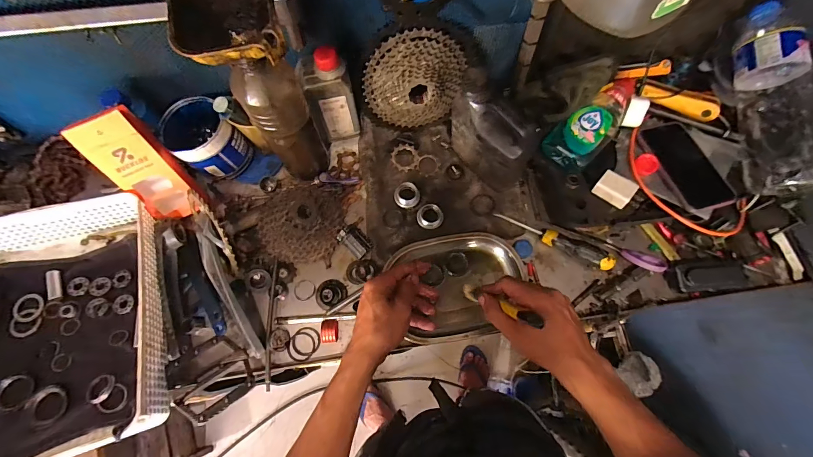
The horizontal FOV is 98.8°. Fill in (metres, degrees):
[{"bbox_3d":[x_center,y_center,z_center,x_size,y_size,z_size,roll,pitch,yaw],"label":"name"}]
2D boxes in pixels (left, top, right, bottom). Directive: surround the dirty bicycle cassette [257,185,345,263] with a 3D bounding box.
[{"bbox_3d":[-0.168,-0.010,0.555,0.126,0.060,0.124,-3,73,-1],"label":"dirty bicycle cassette"}]

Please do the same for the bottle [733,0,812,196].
[{"bbox_3d":[0.533,-0.187,0.495,0.092,0.077,0.278,-6,87,-2],"label":"bottle"}]

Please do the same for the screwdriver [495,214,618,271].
[{"bbox_3d":[0.241,0.016,0.564,0.190,0.027,0.025,27,75,8],"label":"screwdriver"}]

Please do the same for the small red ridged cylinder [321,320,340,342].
[{"bbox_3d":[-0.114,0.154,0.524,0.024,0.034,0.033,-7,73,-2],"label":"small red ridged cylinder"}]

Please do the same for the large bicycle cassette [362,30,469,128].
[{"bbox_3d":[0.012,-0.225,0.554,0.154,0.163,0.043,-7,53,-1],"label":"large bicycle cassette"}]

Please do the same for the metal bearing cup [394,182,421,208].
[{"bbox_3d":[0.001,-0.056,0.594,0.043,0.031,0.034,9,74,3],"label":"metal bearing cup"}]

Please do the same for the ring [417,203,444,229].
[{"bbox_3d":[0.039,-0.020,0.582,0.044,0.022,0.038,15,74,4],"label":"ring"}]

